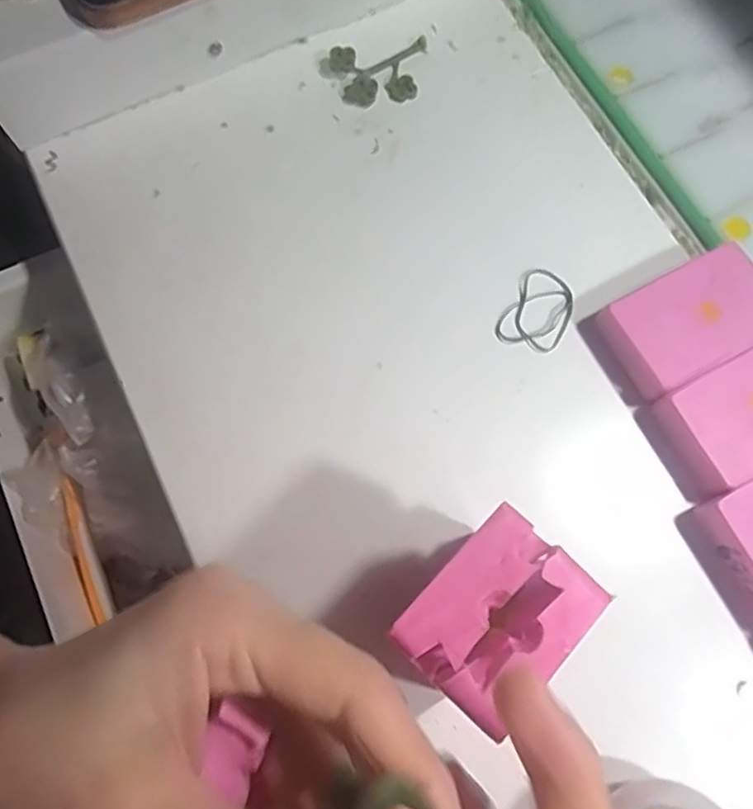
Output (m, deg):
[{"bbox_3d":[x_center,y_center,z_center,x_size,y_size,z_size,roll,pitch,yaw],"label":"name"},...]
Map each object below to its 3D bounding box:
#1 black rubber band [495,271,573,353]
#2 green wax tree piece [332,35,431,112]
[{"bbox_3d":[0.072,-0.041,0.276,0.027,0.004,0.039,28,75,7],"label":"black rubber band"},{"bbox_3d":[0.003,-0.164,0.309,0.048,0.008,0.032,-10,74,-4],"label":"green wax tree piece"}]

